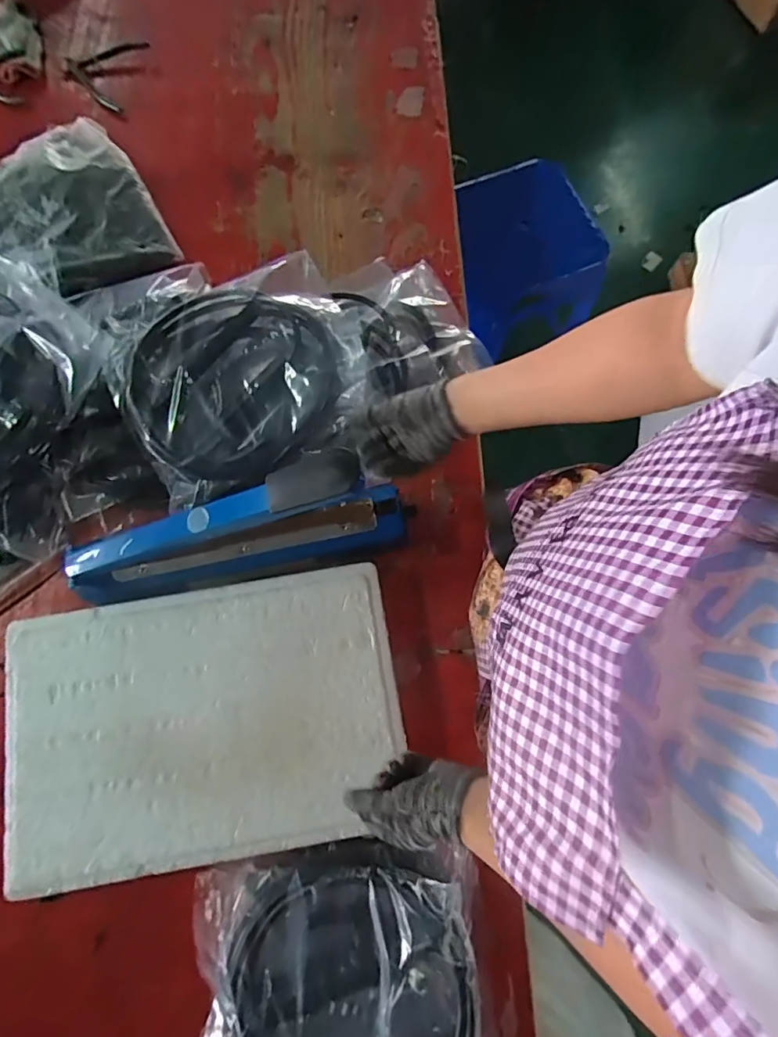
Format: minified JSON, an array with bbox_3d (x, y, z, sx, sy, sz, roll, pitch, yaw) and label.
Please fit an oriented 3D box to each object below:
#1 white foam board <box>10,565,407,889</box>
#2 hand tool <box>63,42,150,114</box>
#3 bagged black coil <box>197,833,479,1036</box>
[{"bbox_3d":[-0.206,0.221,0.552,0.425,0.021,0.280,-9,74,-2],"label":"white foam board"},{"bbox_3d":[-0.486,-0.754,0.849,0.119,0.025,0.144,11,74,4],"label":"hand tool"},{"bbox_3d":[-0.051,0.469,0.489,0.276,0.057,0.251,-6,76,-2],"label":"bagged black coil"}]

